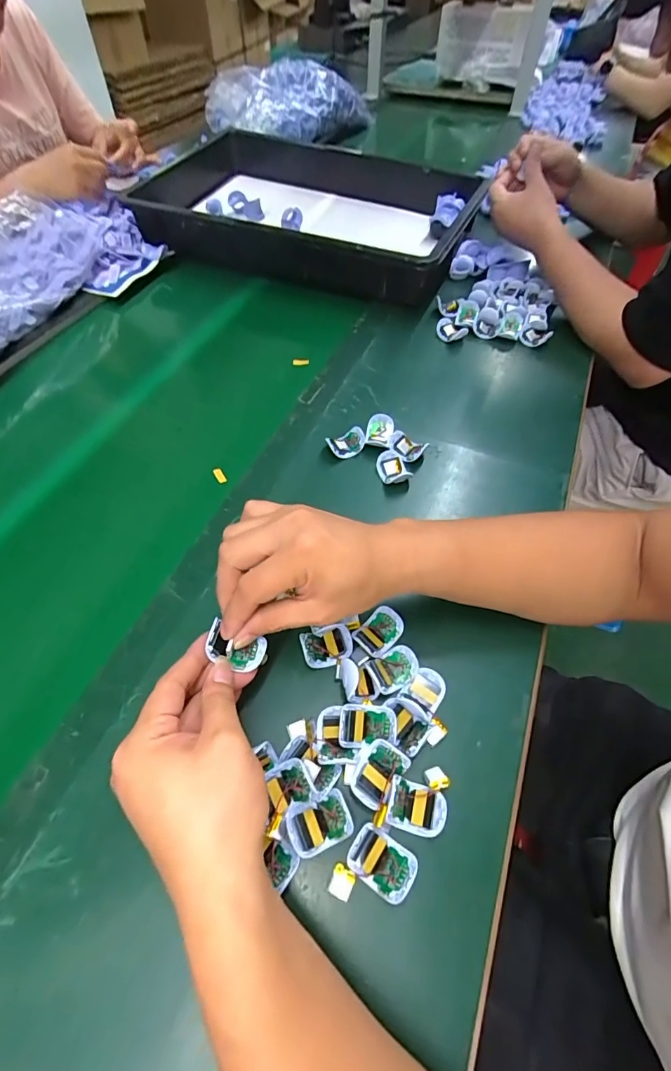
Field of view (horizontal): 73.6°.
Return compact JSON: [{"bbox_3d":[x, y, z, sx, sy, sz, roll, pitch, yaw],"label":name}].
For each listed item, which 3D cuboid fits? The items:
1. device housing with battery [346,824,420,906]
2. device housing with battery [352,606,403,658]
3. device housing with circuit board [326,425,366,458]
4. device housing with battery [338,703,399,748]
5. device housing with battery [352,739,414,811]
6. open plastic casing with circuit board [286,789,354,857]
[{"bbox_3d":[0.030,0.211,0.291,0.041,0.011,0.030,30,60,19],"label":"device housing with battery"},{"bbox_3d":[0.037,0.081,0.380,0.041,0.011,0.029,-35,62,-22],"label":"device housing with battery"},{"bbox_3d":[0.012,-0.108,0.516,0.044,0.019,0.030,-16,56,-11],"label":"device housing with circuit board"},{"bbox_3d":[0.024,0.142,0.336,0.042,0.014,0.028,-1,55,-1],"label":"device housing with battery"},{"bbox_3d":[0.029,0.167,0.317,0.032,0.018,0.040,31,60,20],"label":"device housing with battery"},{"bbox_3d":[-0.011,0.194,0.303,0.042,0.011,0.031,-14,56,-10],"label":"open plastic casing with circuit board"}]

